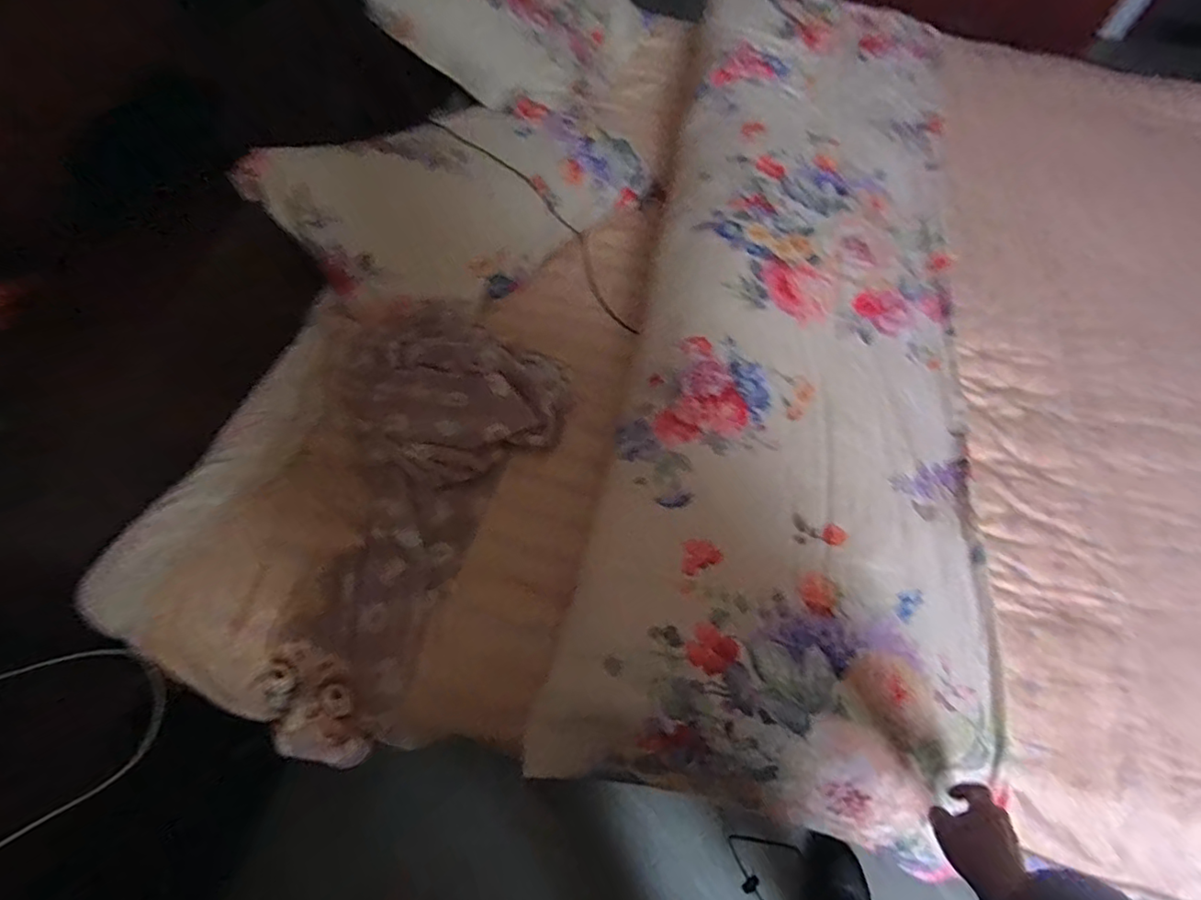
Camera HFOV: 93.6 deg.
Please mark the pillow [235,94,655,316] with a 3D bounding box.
[{"bbox_3d":[-0.238,-0.479,1.091,0.686,0.140,0.343,-36,101,-22],"label":"pillow"}]

